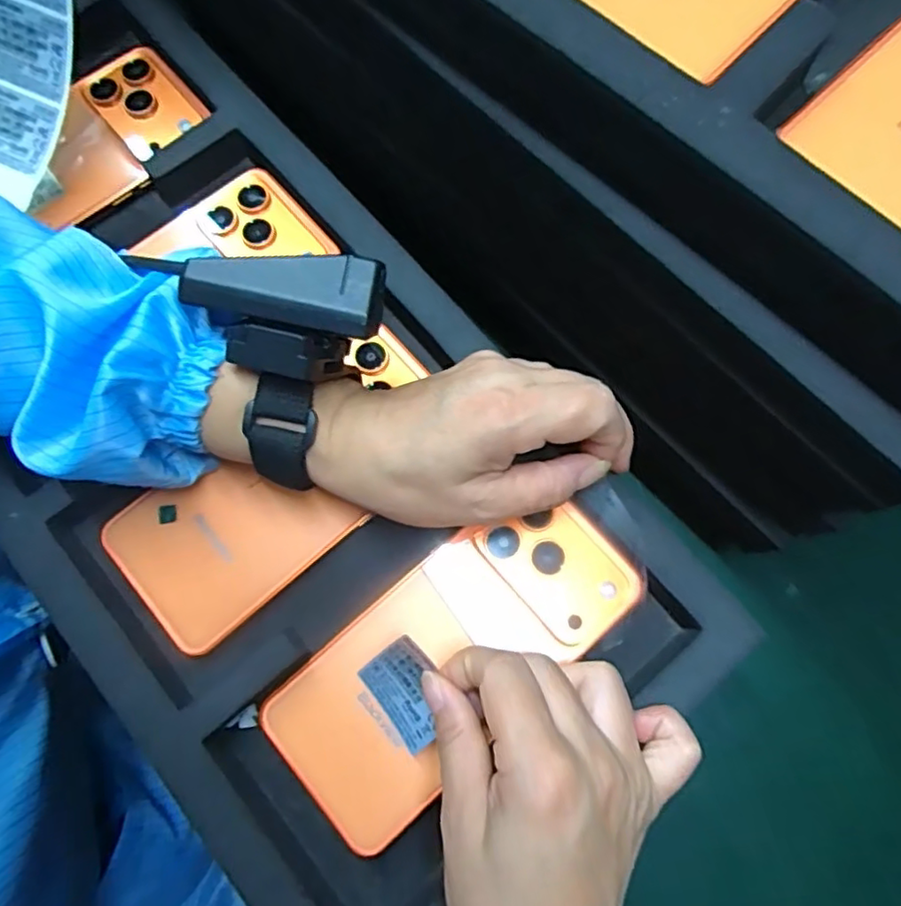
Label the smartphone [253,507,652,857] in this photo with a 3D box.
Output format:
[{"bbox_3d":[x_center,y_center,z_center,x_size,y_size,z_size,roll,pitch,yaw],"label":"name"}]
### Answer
[{"bbox_3d":[0.001,0.083,0.264,0.159,0.016,0.076,-40,76,-10],"label":"smartphone"}]

